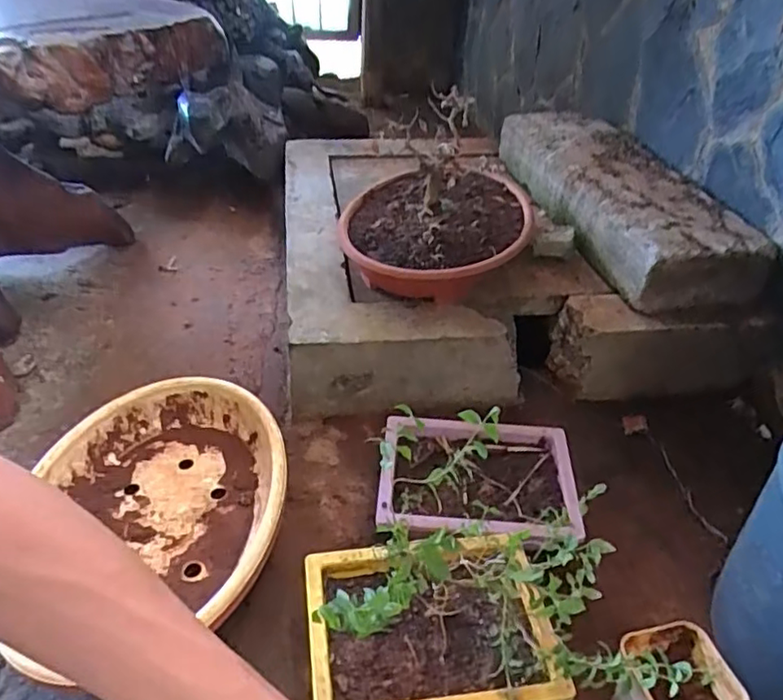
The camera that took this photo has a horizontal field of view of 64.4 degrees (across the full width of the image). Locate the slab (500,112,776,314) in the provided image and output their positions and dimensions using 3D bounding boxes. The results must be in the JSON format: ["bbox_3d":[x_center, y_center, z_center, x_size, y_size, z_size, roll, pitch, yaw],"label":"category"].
[{"bbox_3d":[0.389,-0.277,1.102,0.213,0.104,0.597,-5,38,-10],"label":"slab"}]

